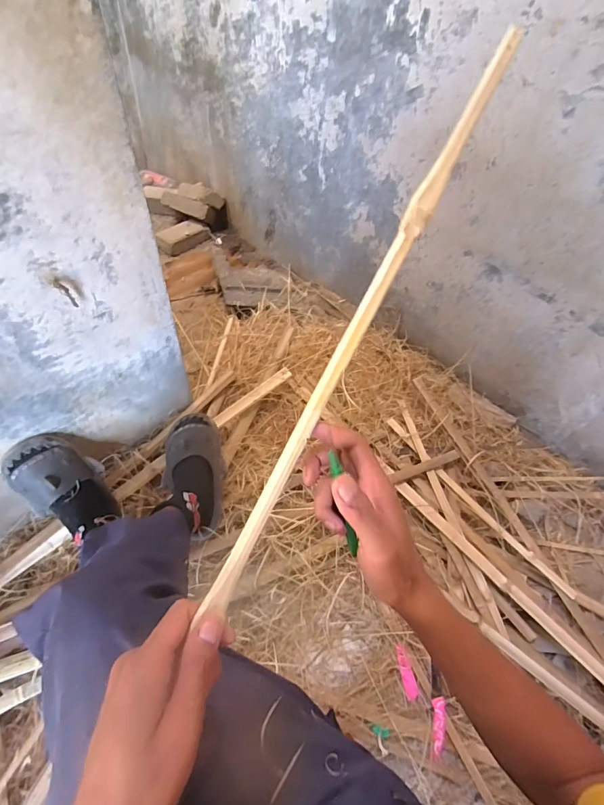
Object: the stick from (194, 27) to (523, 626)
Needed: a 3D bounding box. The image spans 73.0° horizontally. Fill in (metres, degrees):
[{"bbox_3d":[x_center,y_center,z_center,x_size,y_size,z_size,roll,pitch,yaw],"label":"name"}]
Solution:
[{"bbox_3d":[0.064,-0.095,0.353,0.019,0.011,0.575,26,82,13],"label":"stick"}]

